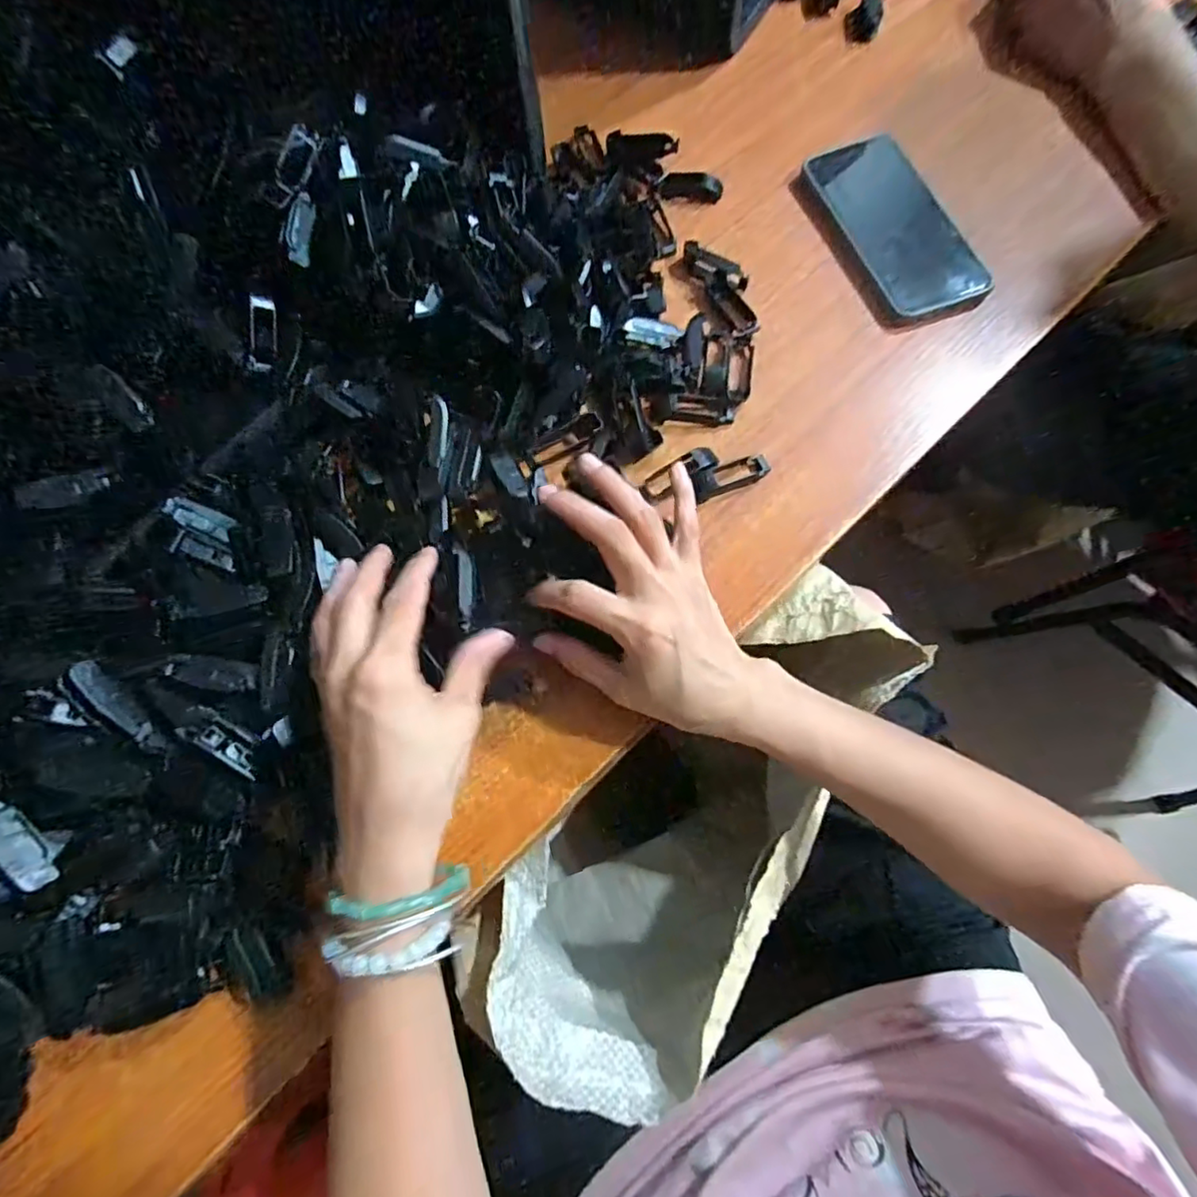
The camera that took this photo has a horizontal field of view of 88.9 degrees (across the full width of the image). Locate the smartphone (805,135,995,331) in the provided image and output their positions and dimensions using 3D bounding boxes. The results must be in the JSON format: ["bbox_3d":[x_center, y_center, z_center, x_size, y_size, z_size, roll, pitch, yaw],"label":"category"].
[{"bbox_3d":[0.219,-0.276,0.455,0.079,0.012,0.170,-16,71,-3],"label":"smartphone"}]

